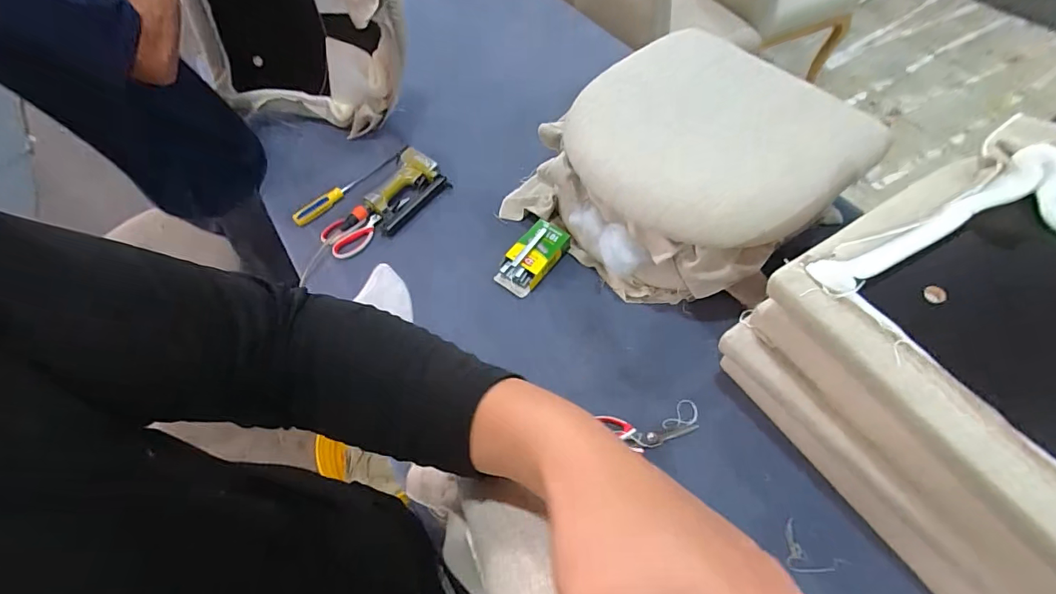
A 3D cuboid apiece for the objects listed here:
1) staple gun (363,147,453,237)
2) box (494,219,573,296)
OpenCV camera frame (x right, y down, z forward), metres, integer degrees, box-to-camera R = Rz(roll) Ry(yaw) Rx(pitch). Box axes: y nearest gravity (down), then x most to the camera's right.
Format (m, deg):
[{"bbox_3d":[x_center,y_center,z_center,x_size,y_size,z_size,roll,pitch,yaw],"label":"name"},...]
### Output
[{"bbox_3d":[-0.264,-0.223,0.948,0.120,0.045,0.182,39,69,22],"label":"staple gun"},{"bbox_3d":[0.010,-0.074,0.852,0.085,0.041,0.149,31,66,19],"label":"box"}]

